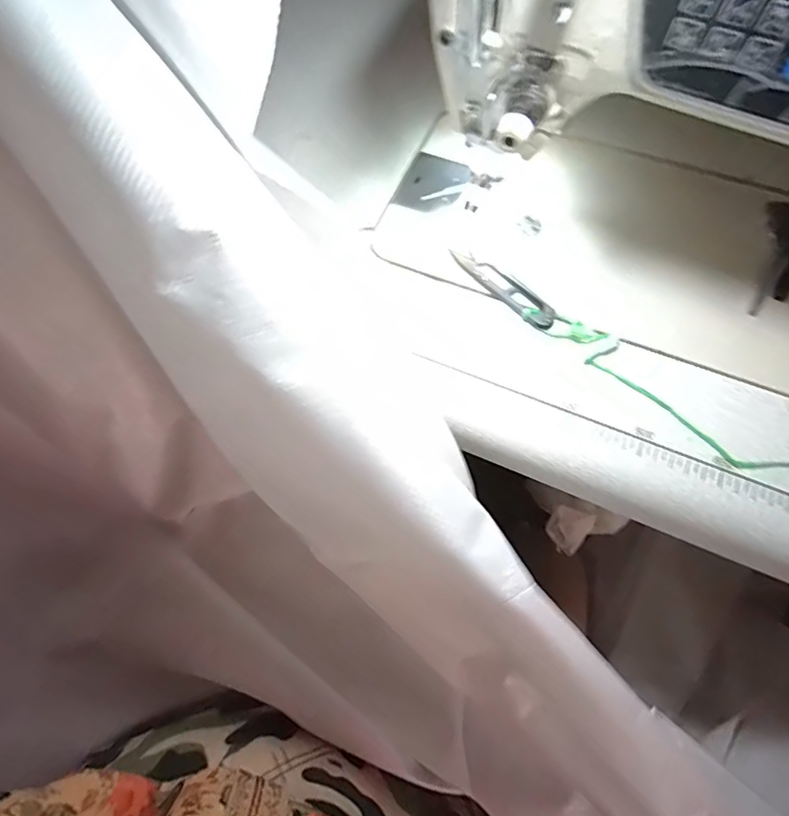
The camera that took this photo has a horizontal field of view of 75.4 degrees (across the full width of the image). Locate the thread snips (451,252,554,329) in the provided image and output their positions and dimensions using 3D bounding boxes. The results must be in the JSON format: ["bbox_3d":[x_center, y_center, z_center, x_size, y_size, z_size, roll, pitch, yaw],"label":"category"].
[{"bbox_3d":[0.081,-0.093,0.377,0.024,0.012,0.094,-38,70,-13],"label":"thread snips"}]

